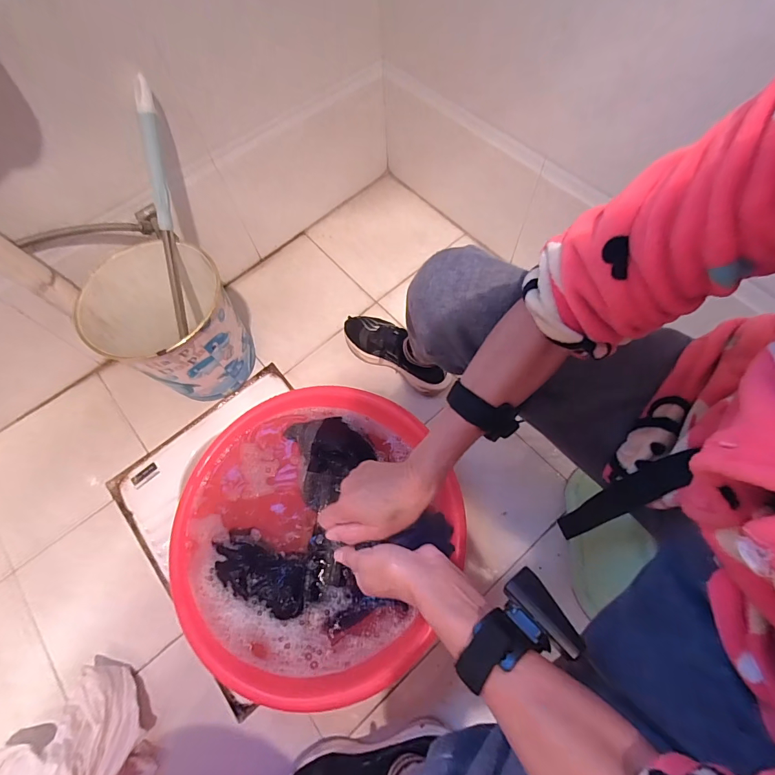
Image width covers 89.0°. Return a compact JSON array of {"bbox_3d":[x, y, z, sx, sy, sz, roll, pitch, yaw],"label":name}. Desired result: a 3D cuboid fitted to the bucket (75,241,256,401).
[{"bbox_3d":[-0.402,-0.118,0.810,0.220,0.265,0.228,-1,66,3],"label":"bucket"}]

